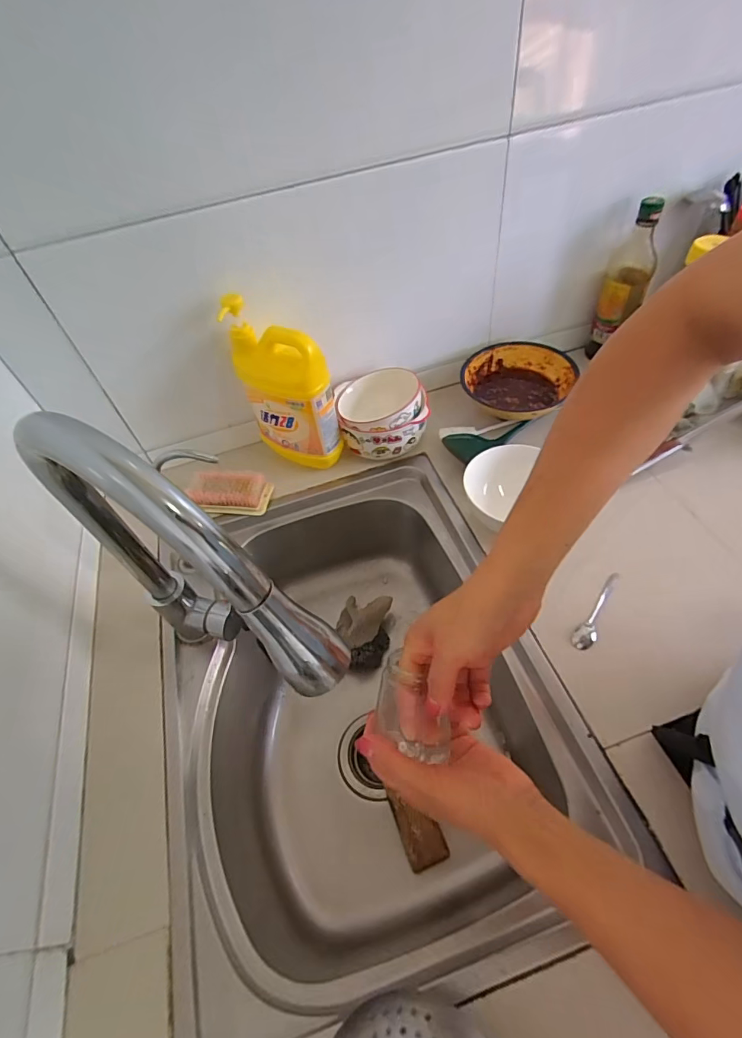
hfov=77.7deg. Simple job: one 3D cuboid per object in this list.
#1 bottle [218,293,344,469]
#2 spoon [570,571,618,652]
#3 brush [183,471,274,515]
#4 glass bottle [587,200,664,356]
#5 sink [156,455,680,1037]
[{"bbox_3d":[-0.118,-0.181,0.656,0.137,0.217,0.069,28,60,25],"label":"bottle"},{"bbox_3d":[0.268,0.106,0.537,0.023,0.008,0.114,33,62,28],"label":"spoon"},{"bbox_3d":[-0.213,-0.042,0.700,0.115,0.032,0.061,-1,52,6],"label":"brush"},{"bbox_3d":[0.416,-0.388,0.751,0.064,0.233,0.070,15,55,17],"label":"glass bottle"},{"bbox_3d":[-0.021,0.232,0.617,0.428,0.215,0.566,-16,52,-7],"label":"sink"}]

